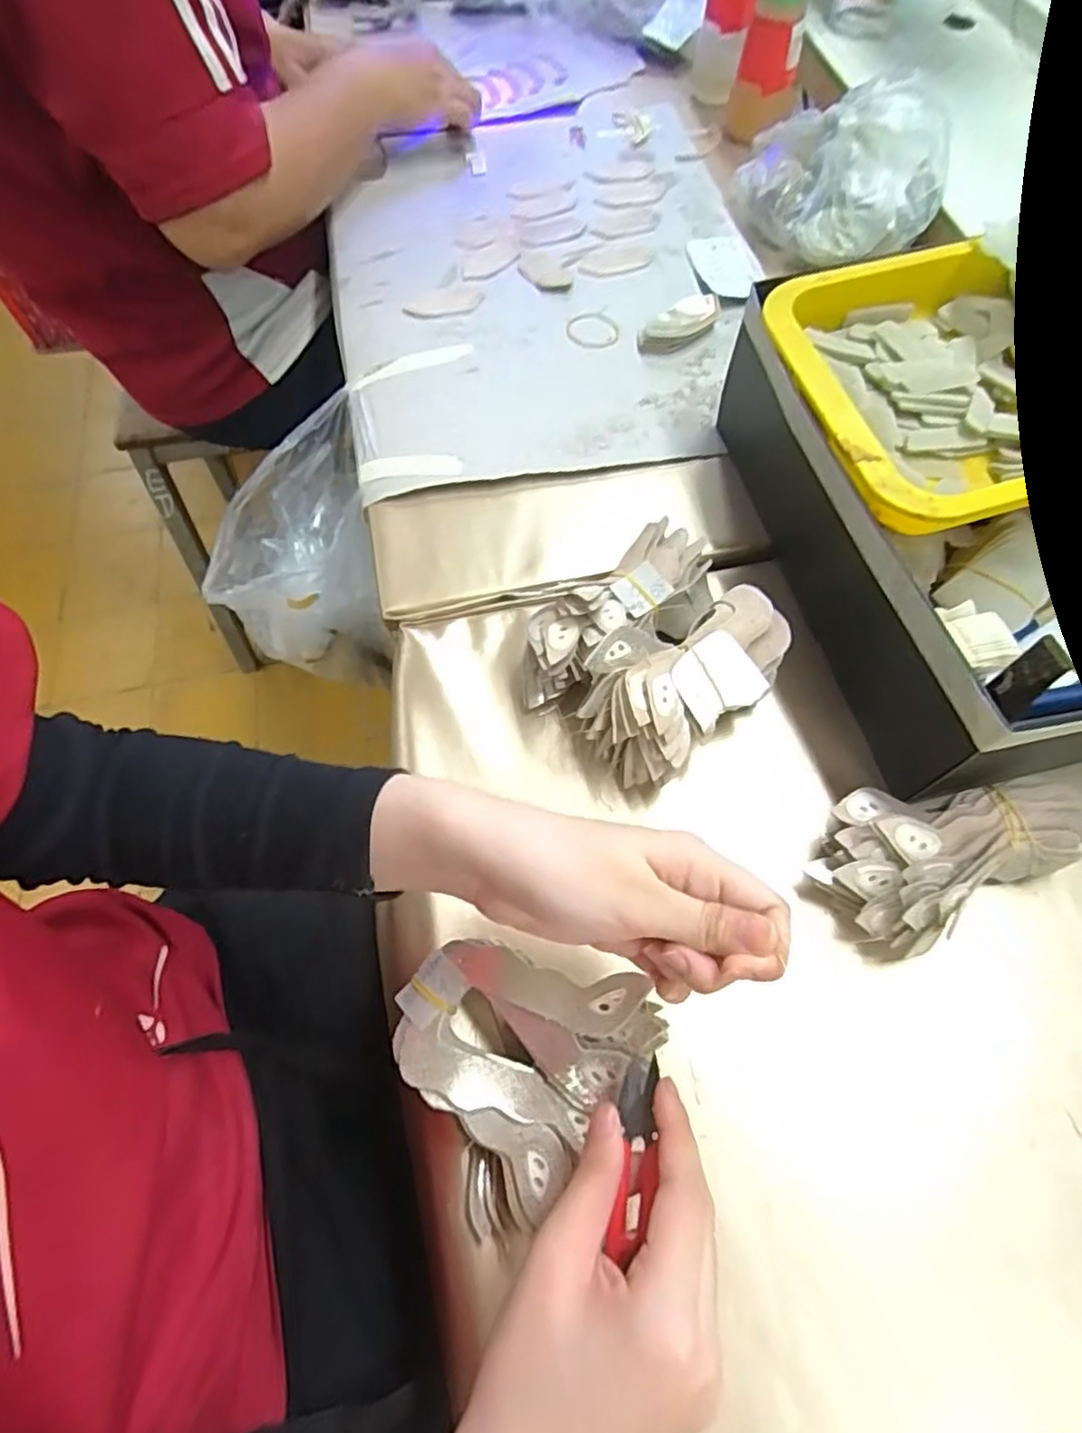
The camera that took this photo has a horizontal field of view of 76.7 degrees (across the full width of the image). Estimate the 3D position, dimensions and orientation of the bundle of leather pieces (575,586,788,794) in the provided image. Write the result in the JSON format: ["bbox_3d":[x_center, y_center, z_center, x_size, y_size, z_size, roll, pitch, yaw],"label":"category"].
[{"bbox_3d":[0.090,-0.018,0.421,0.134,0.062,0.068,-37,69,-14],"label":"bundle of leather pieces"}]

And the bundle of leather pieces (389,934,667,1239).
[{"bbox_3d":[-0.017,0.166,0.334,0.117,0.052,0.121,35,71,17],"label":"bundle of leather pieces"}]

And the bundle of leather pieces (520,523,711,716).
[{"bbox_3d":[0.048,-0.063,0.444,0.150,0.064,0.078,-39,69,-15],"label":"bundle of leather pieces"}]

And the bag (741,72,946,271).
[{"bbox_3d":[0.263,-0.472,0.603,0.174,0.089,0.136,18,67,10],"label":"bag"}]

